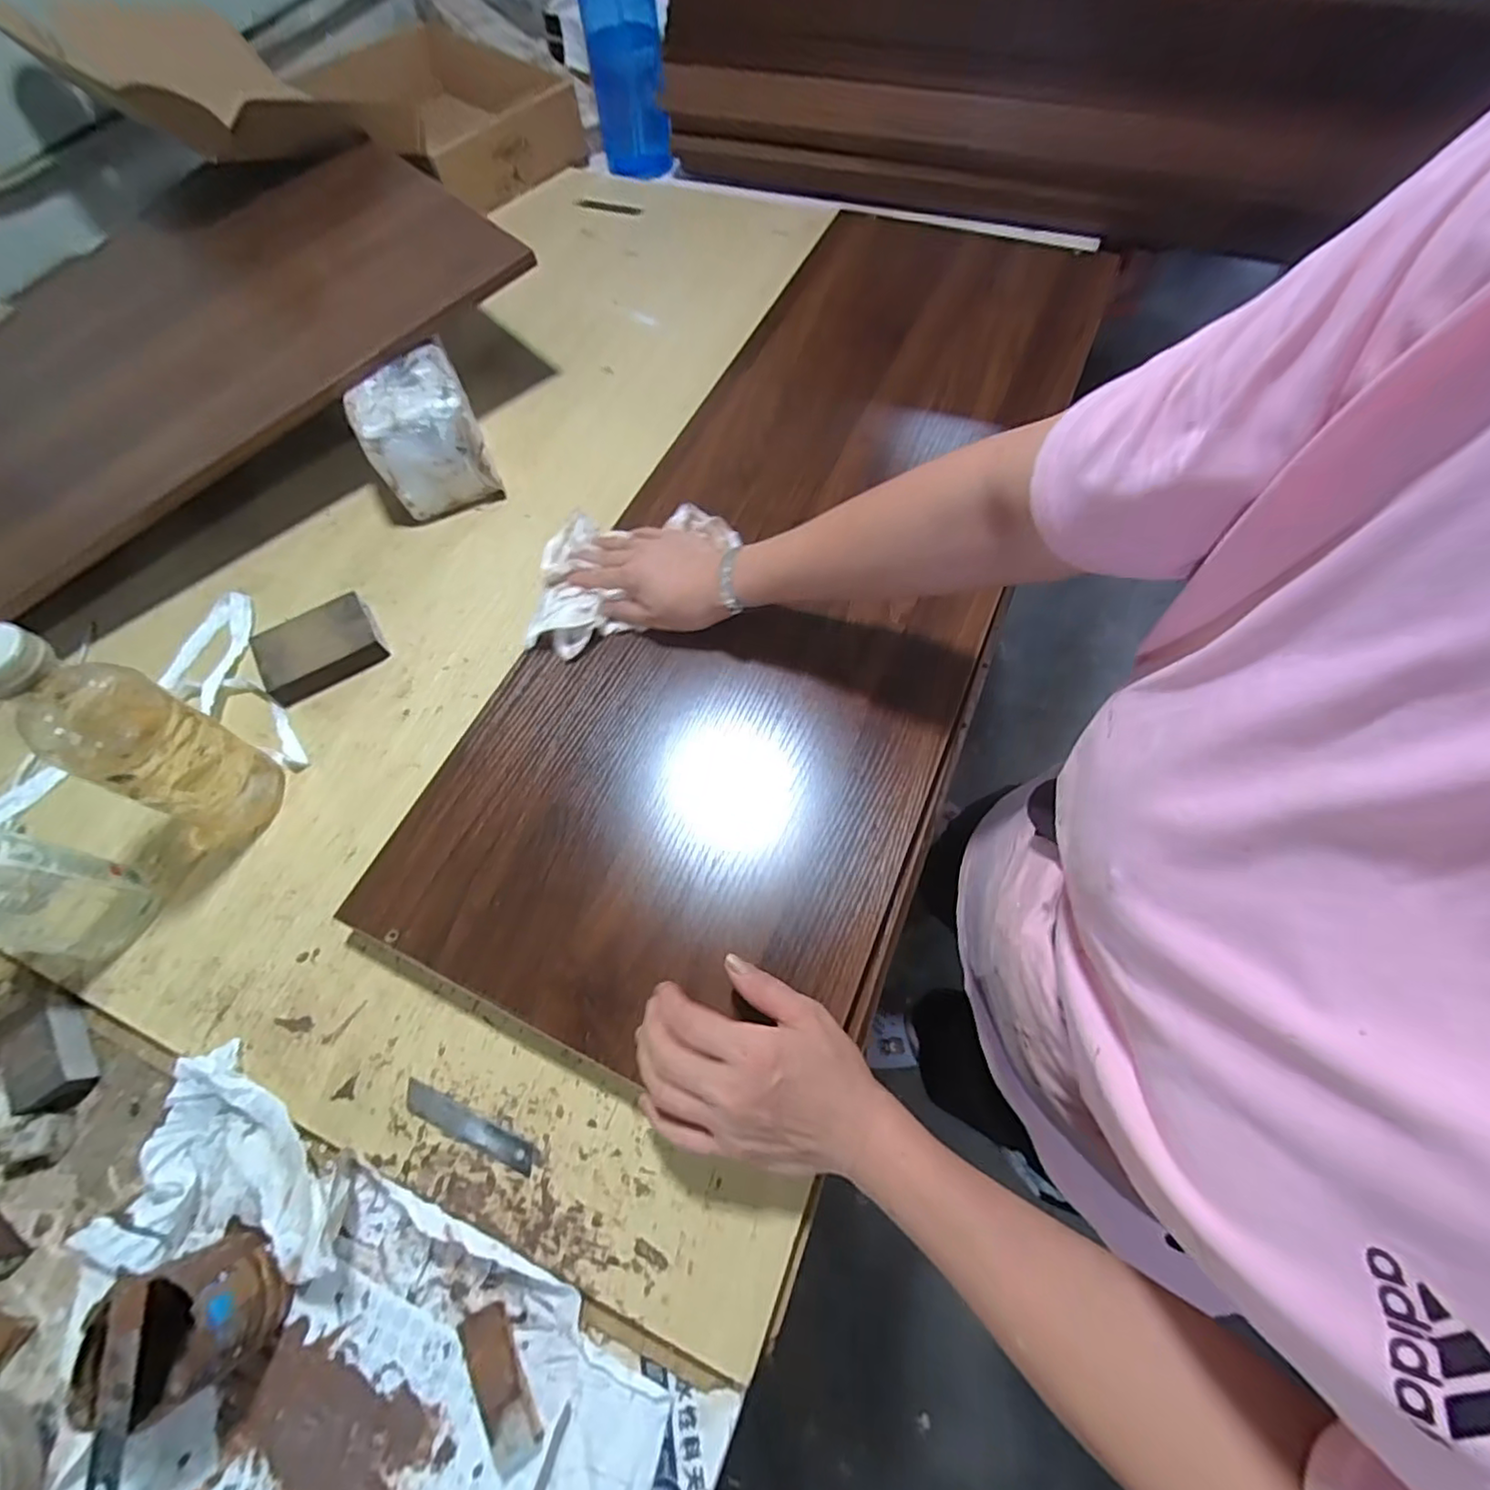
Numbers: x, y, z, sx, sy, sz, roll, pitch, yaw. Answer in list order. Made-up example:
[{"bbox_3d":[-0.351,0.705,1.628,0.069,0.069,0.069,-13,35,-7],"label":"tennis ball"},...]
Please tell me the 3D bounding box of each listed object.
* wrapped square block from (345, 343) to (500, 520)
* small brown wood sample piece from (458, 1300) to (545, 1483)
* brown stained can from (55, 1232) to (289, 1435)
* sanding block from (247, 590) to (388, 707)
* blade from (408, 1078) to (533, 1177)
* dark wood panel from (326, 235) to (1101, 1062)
[{"bbox_3d":[-0.318,-0.309,0.635,0.108,0.104,0.119,-26,66,-10],"label":"wrapped square block"},{"bbox_3d":[-0.140,0.366,0.362,0.026,0.017,0.074,-30,67,-12],"label":"small brown wood sample piece"},{"bbox_3d":[-0.309,0.324,0.356,0.066,0.071,0.067,-1,64,2],"label":"brown stained can"},{"bbox_3d":[-0.384,-0.089,0.575,0.098,0.026,0.070,-32,67,-12],"label":"sanding block"},{"bbox_3d":[-0.181,0.249,0.415,0.099,0.004,0.018,20,67,12],"label":"blade"},{"bbox_3d":[0.067,-0.222,0.598,0.355,0.035,0.957,21,67,11],"label":"dark wood panel"}]

